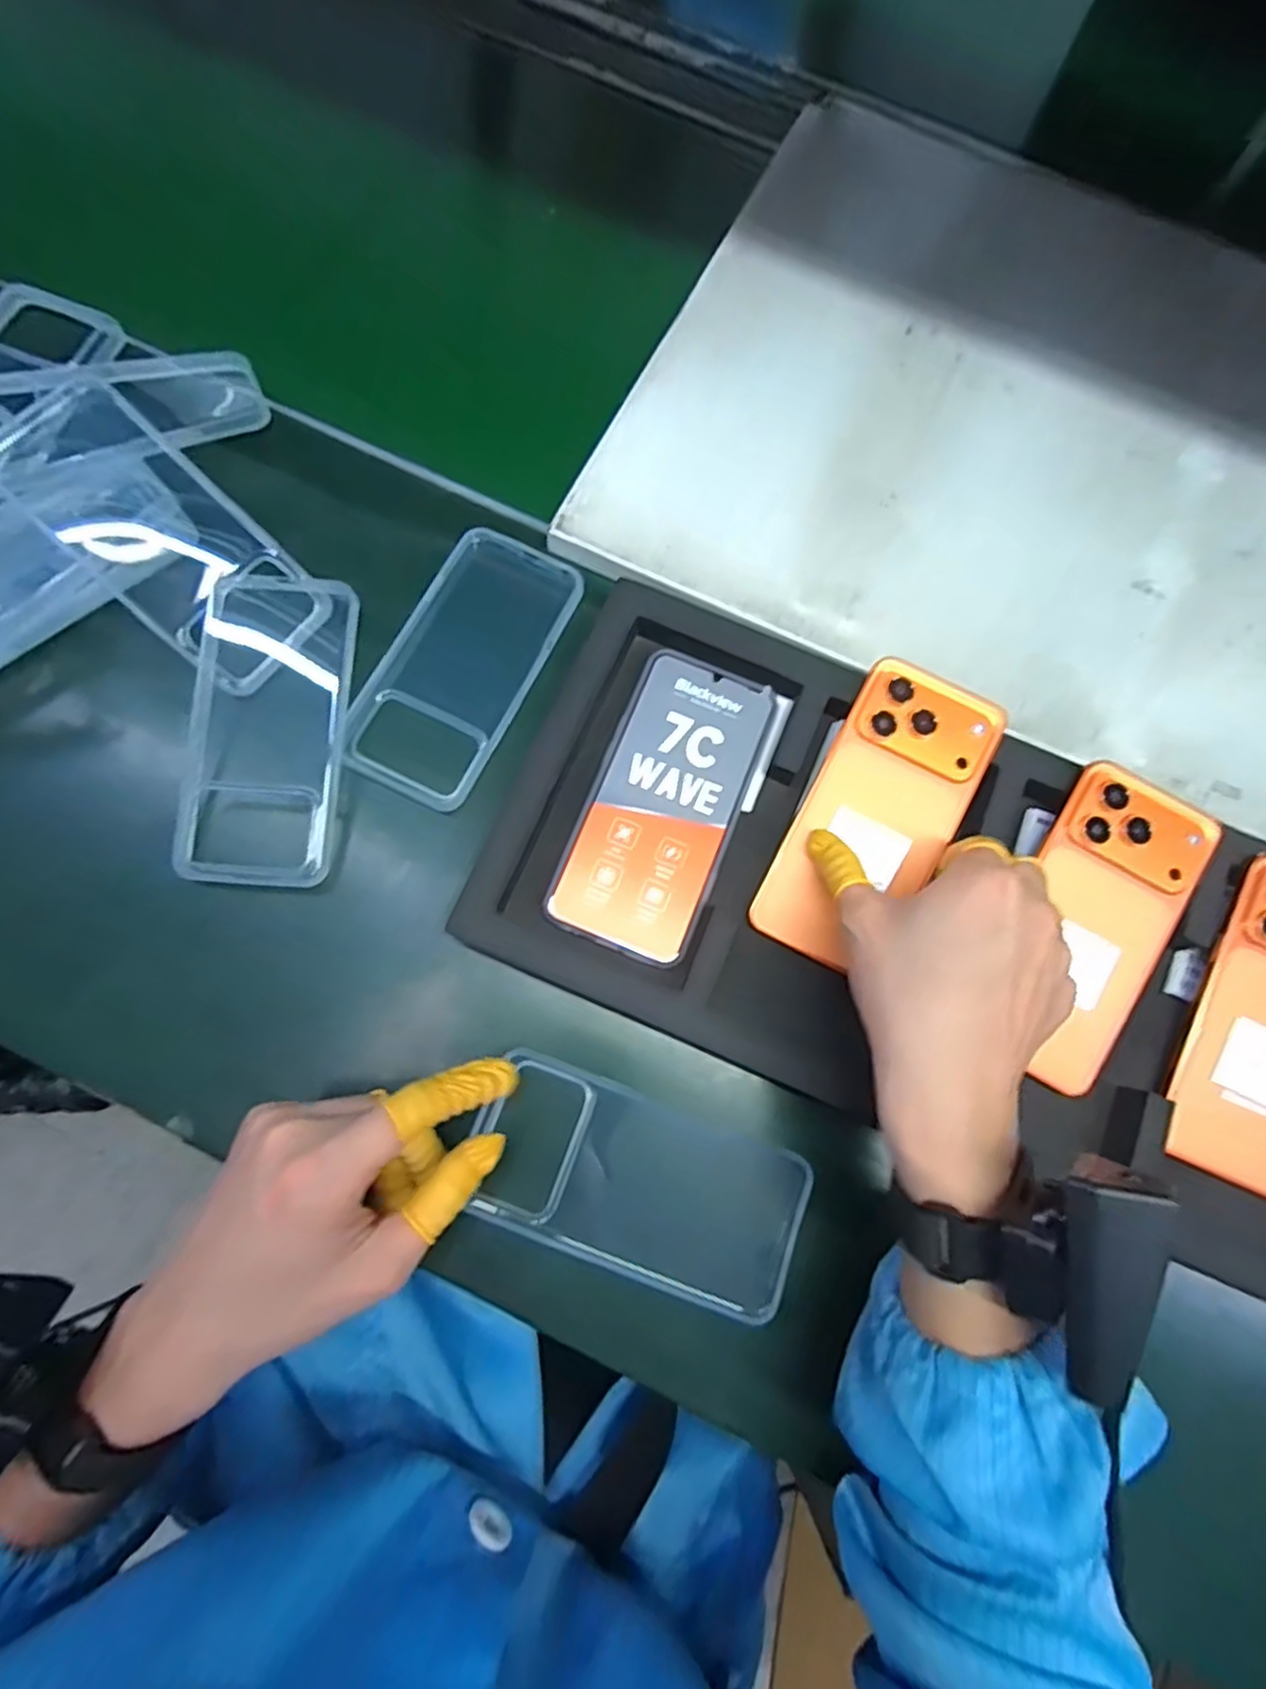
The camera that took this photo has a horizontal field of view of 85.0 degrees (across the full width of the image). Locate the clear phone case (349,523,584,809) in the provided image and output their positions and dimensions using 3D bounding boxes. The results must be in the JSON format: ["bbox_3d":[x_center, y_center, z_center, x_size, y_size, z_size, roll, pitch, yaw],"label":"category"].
[{"bbox_3d":[-0.098,-0.107,0.398,0.082,0.010,0.167,26,74,4],"label":"clear phone case"}]

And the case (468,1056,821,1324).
[{"bbox_3d":[0.002,0.171,0.348,0.161,0.016,0.081,20,72,5],"label":"case"}]

